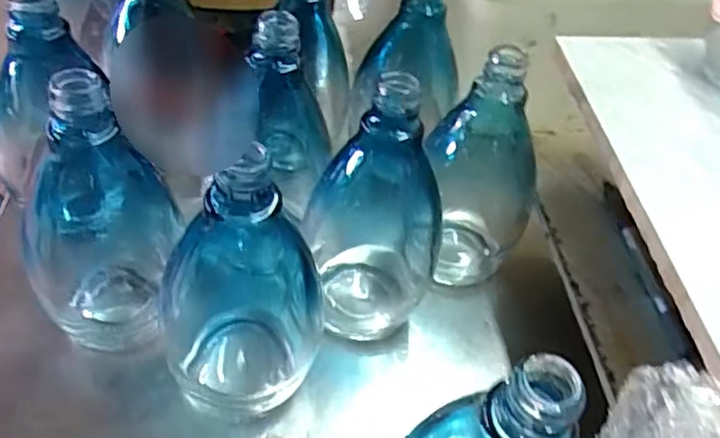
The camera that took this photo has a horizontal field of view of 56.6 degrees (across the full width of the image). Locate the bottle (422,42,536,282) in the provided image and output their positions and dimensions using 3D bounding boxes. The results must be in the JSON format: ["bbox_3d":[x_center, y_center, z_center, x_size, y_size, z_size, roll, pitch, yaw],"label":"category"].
[{"bbox_3d":[0.072,-0.027,0.392,0.057,0.147,0.055,11,45,8],"label":"bottle"}]

